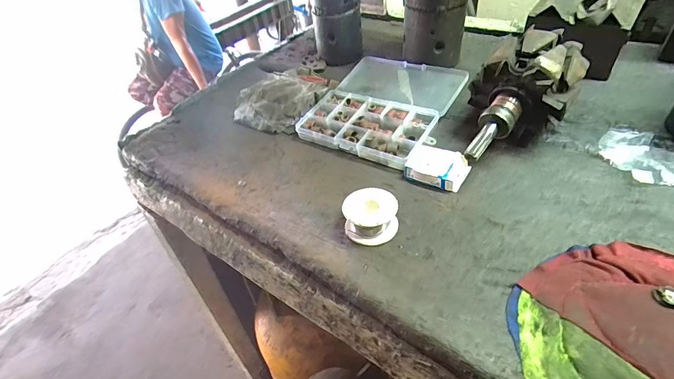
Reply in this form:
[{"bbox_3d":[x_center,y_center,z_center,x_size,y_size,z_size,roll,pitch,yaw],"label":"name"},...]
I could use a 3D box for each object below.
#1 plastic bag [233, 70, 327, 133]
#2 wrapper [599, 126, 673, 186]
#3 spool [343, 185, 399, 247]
[{"bbox_3d":[-0.086,-0.138,0.567,0.134,0.030,0.139,24,51,30],"label":"plastic bag"},{"bbox_3d":[0.307,-0.036,0.372,0.051,0.020,0.066,-1,43,8],"label":"wrapper"},{"bbox_3d":[0.034,0.026,0.370,0.053,0.030,0.050,-4,42,4],"label":"spool"}]

